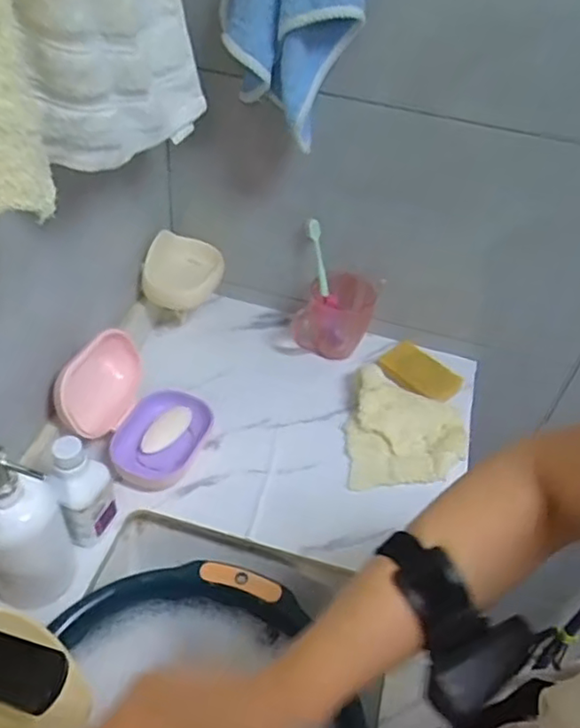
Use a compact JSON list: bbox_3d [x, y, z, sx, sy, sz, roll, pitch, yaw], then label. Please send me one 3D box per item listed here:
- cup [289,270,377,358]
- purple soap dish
[{"bbox_3d":[0.064,-0.067,0.886,0.100,0.100,0.081,16,45,8],"label":"cup"},{"bbox_3d":[-0.150,0.082,0.741,0.081,0.044,0.120,20,46,12],"label":"purple soap dish"}]

